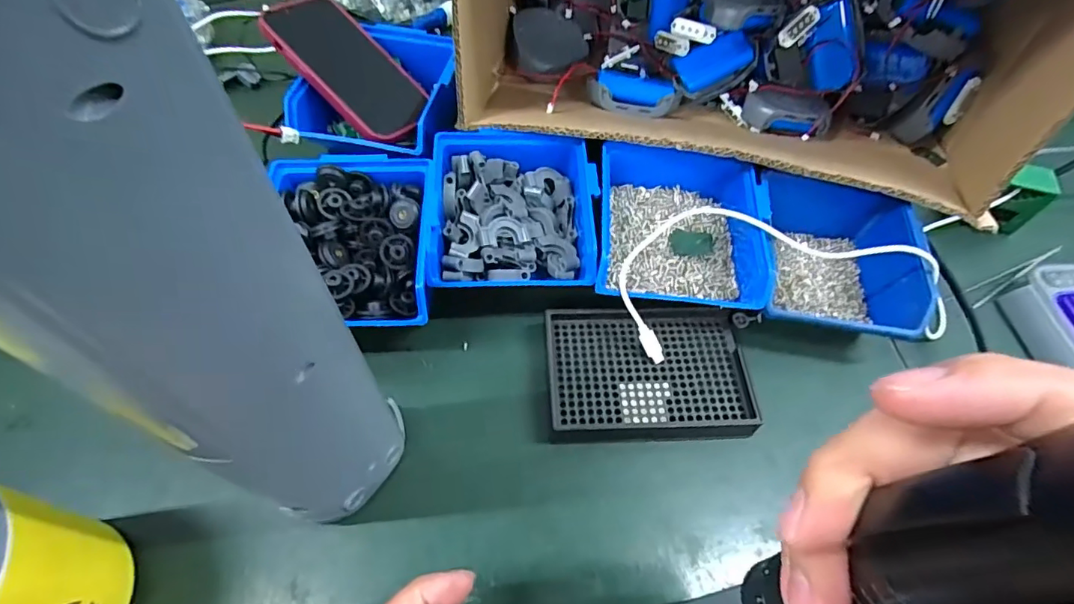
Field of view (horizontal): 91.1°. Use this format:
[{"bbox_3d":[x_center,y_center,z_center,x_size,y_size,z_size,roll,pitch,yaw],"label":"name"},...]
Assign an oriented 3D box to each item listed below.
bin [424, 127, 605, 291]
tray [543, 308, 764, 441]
[{"bbox_3d":[-0.018,-0.067,0.395,0.114,0.049,0.127,-1,58,-3],"label":"bin"},{"bbox_3d":[0.076,0.049,0.365,0.134,0.019,0.095,-1,58,-3],"label":"tray"}]

